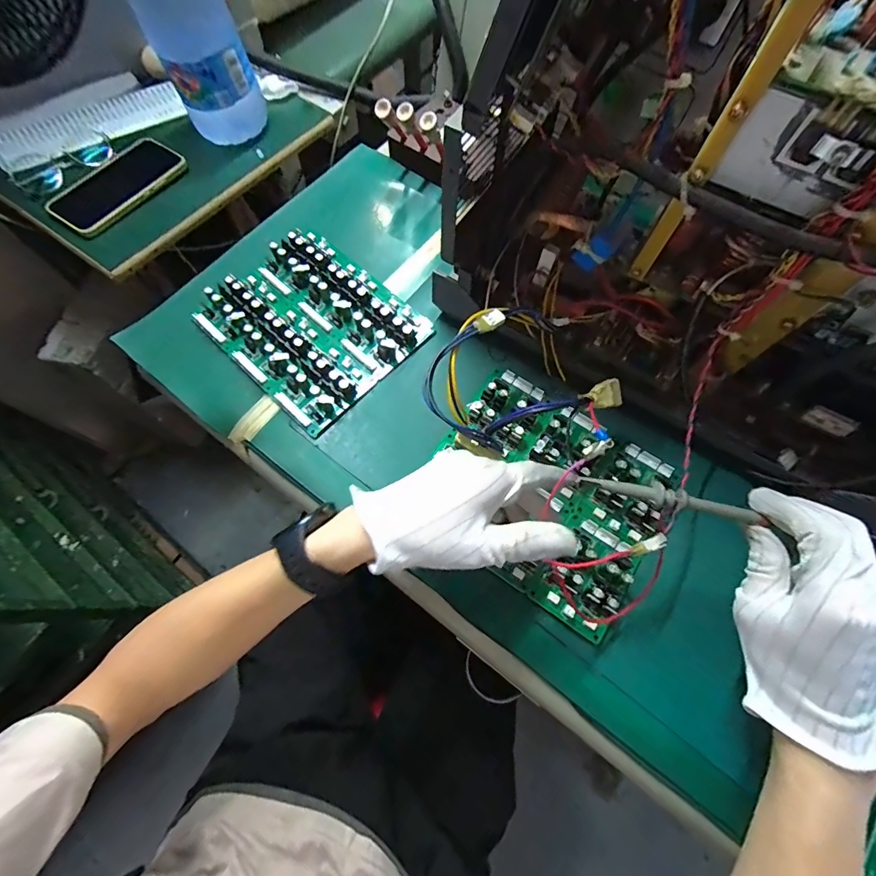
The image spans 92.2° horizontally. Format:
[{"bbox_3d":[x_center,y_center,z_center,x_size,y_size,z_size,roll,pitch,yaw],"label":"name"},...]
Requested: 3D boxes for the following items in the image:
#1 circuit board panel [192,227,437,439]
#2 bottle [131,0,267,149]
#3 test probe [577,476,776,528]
[{"bbox_3d":[-0.133,-0.126,0.449,0.201,0.022,0.173,42,74,14],"label":"circuit board panel"},{"bbox_3d":[-0.291,-0.483,0.502,0.102,0.229,0.096,-22,71,-9],"label":"bottle"},{"bbox_3d":[0.155,0.041,0.283,0.116,0.008,0.015,13,69,6],"label":"test probe"}]

